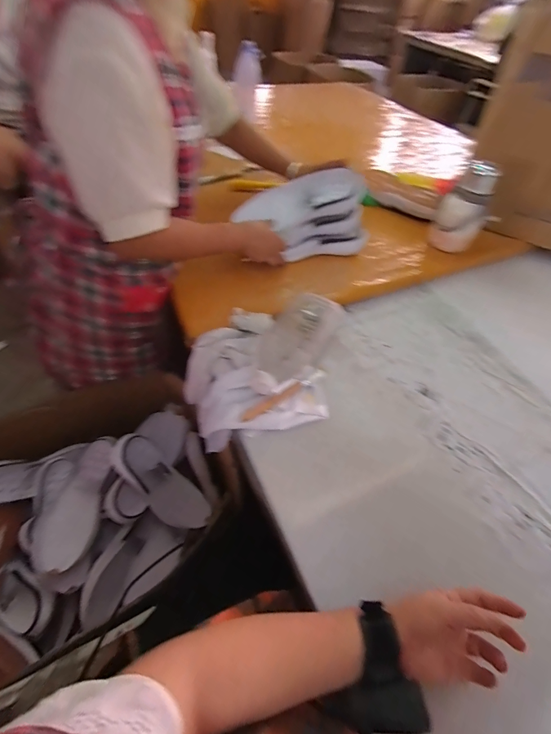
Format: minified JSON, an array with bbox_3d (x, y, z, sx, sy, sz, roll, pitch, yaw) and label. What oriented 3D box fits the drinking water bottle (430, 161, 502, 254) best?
[{"bbox_3d":[0.452,-0.363,0.783,0.121,0.188,0.098,23,53,13],"label":"drinking water bottle"}]

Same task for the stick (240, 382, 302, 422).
[{"bbox_3d":[-0.005,0.055,0.525,0.111,0.007,0.016,-29,73,-15],"label":"stick"}]

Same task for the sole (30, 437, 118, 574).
[{"bbox_3d":[-0.473,0.312,0.784,0.123,0.058,0.285,4,51,-3],"label":"sole"}]

